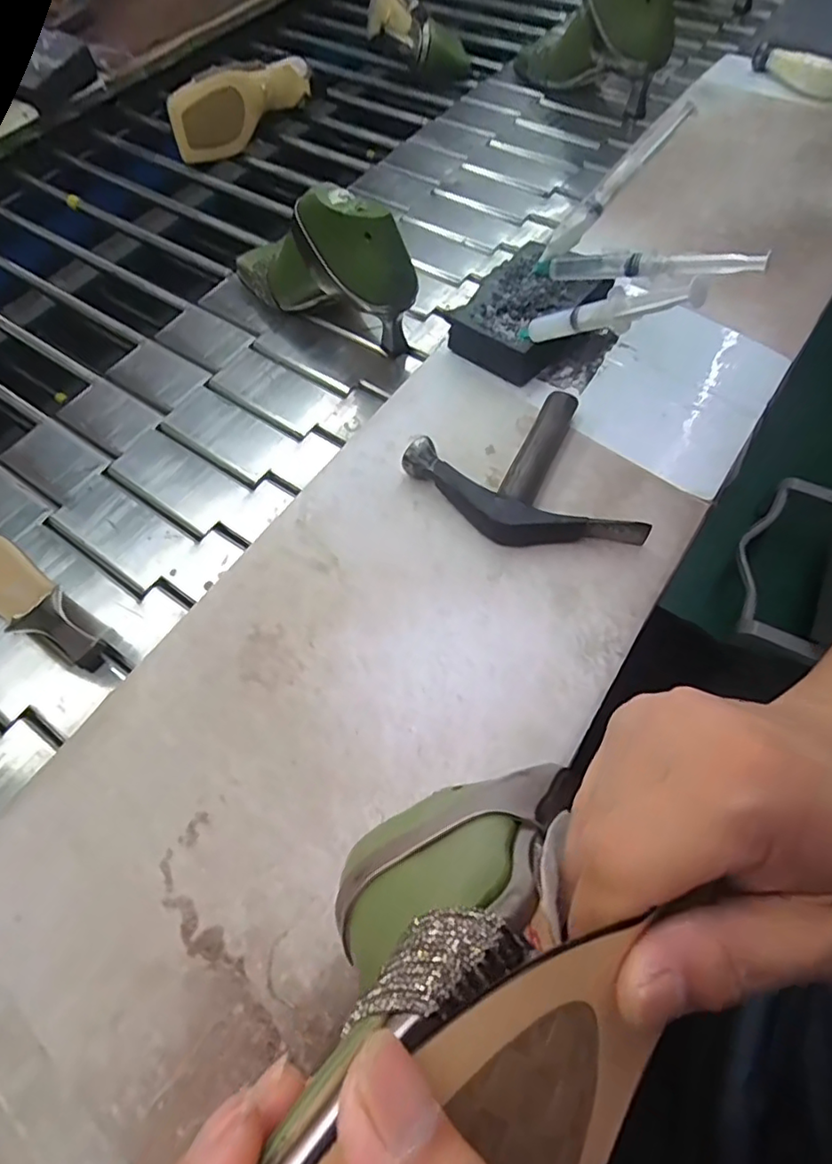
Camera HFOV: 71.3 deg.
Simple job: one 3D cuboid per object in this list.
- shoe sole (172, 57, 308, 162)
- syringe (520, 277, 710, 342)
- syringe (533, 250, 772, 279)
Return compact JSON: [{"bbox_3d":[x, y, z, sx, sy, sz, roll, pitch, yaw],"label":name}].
[{"bbox_3d":[-0.215,-0.611,0.744,0.044,0.080,0.212,37,69,21],"label":"shoe sole"},{"bbox_3d":[0.120,-0.178,0.386,0.015,0.026,0.146,-44,31,-19],"label":"syringe"},{"bbox_3d":[0.169,-0.237,0.433,0.165,0.020,0.012,18,62,31],"label":"syringe"}]

